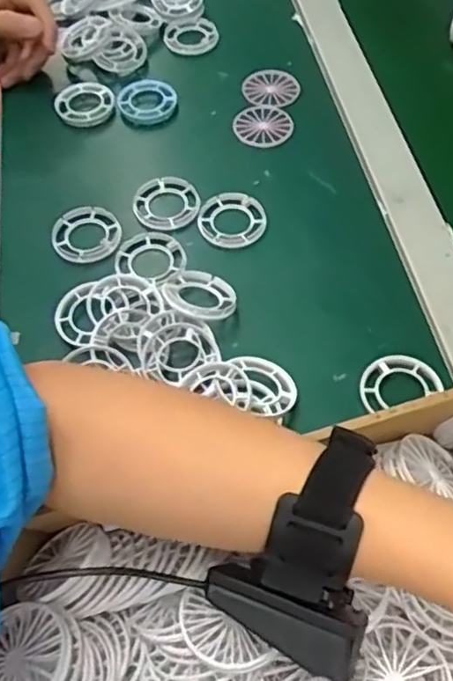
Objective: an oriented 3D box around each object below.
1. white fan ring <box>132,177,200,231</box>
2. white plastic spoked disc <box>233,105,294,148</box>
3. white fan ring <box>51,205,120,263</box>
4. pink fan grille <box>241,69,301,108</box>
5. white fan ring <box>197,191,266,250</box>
[{"bbox_3d":[-0.047,-0.109,0.527,0.049,0.013,0.049,-1,58,1],"label":"white fan ring"},{"bbox_3d":[0.032,-0.188,0.579,0.051,0.004,0.047,2,62,-3],"label":"white plastic spoked disc"},{"bbox_3d":[-0.107,-0.084,0.506,0.050,0.011,0.052,-1,58,1],"label":"white fan ring"},{"bbox_3d":[0.041,-0.230,0.603,0.054,0.004,0.047,-19,64,-17],"label":"pink fan grille"},{"bbox_3d":[0.004,-0.096,0.515,0.051,0.009,0.049,-1,58,1],"label":"white fan ring"}]

